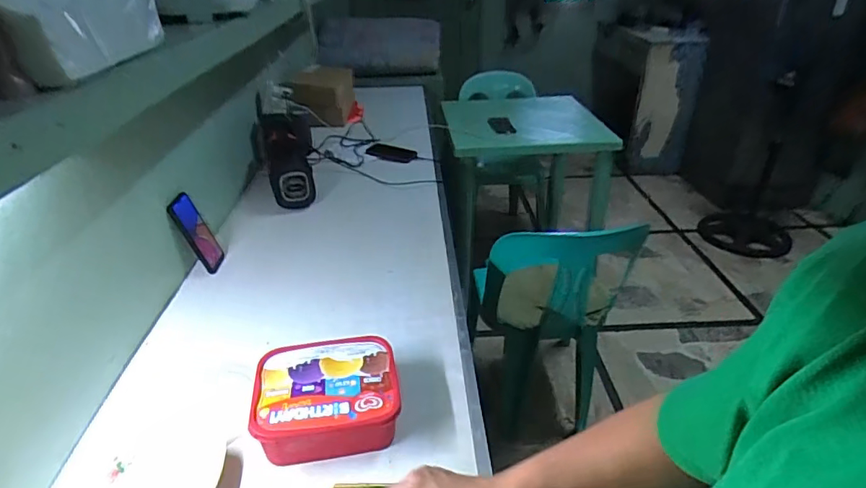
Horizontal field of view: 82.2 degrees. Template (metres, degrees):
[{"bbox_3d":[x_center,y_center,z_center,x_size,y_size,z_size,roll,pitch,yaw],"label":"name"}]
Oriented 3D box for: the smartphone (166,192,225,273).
[{"bbox_3d":[-0.486,-0.023,1.028,0.010,0.164,0.076,-12,35,17],"label":"smartphone"}]

